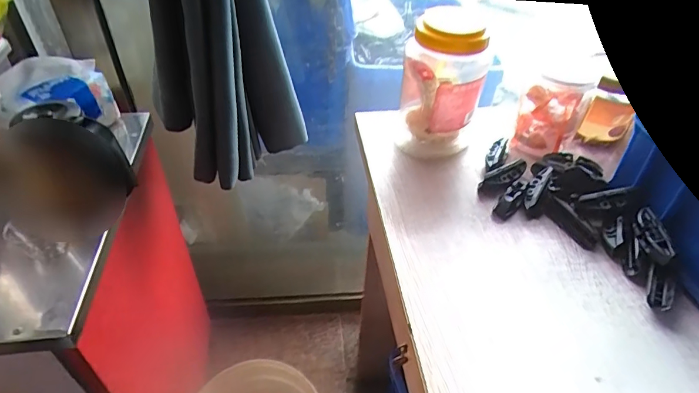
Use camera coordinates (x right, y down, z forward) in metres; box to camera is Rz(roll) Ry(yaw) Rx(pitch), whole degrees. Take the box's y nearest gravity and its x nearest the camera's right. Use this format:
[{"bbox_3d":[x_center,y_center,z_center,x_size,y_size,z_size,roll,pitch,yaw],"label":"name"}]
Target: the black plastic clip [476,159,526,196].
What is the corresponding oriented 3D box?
[{"bbox_3d":[0.186,-0.024,0.540,0.073,0.012,0.026,-31,51,-14],"label":"black plastic clip"}]

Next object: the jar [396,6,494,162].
[{"bbox_3d":[0.114,-0.137,0.556,0.096,0.169,0.109,12,42,9],"label":"jar"}]

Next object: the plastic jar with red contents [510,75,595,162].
[{"bbox_3d":[0.257,-0.103,0.580,0.071,0.098,0.061,22,45,20],"label":"plastic jar with red contents"}]

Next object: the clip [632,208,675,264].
[{"bbox_3d":[0.302,0.038,0.452,0.020,0.016,0.067,6,42,3],"label":"clip"}]

